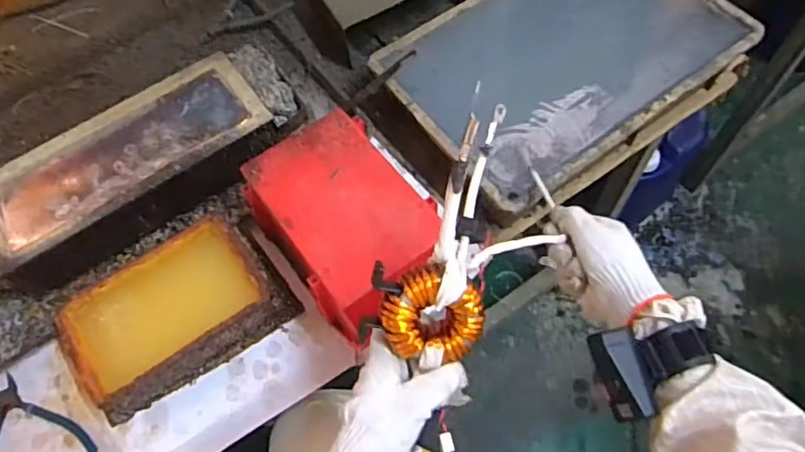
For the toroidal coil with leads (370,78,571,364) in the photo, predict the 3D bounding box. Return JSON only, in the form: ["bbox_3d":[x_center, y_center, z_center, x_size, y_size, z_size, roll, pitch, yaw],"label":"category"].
[{"bbox_3d":[0.052,0.005,0.460,0.109,0.063,0.210,15,83,12],"label":"toroidal coil with leads"}]

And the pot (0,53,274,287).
[{"bbox_3d":[-0.322,-0.064,0.705,0.337,0.075,0.170,-35,66,-14],"label":"pot"}]

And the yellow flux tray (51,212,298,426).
[{"bbox_3d":[-0.245,0.093,0.638,0.225,0.071,0.141,-35,66,-14],"label":"yellow flux tray"}]

